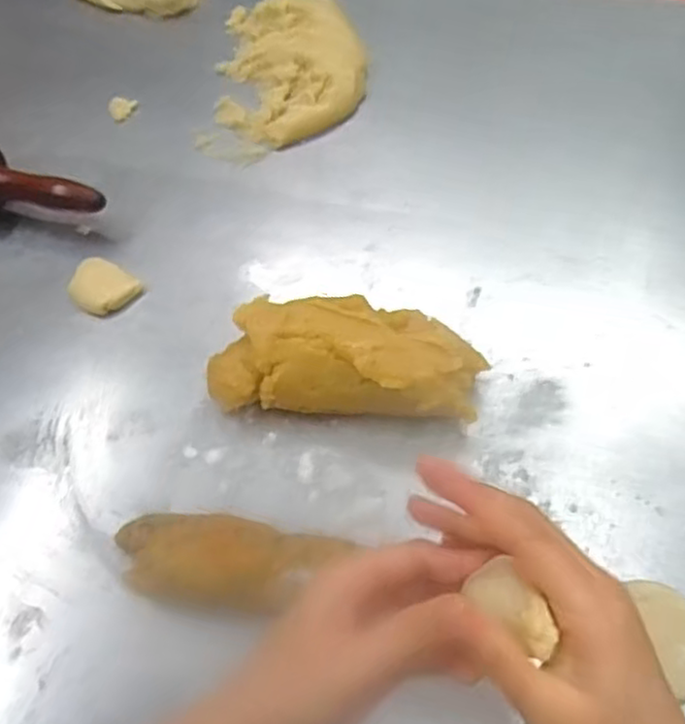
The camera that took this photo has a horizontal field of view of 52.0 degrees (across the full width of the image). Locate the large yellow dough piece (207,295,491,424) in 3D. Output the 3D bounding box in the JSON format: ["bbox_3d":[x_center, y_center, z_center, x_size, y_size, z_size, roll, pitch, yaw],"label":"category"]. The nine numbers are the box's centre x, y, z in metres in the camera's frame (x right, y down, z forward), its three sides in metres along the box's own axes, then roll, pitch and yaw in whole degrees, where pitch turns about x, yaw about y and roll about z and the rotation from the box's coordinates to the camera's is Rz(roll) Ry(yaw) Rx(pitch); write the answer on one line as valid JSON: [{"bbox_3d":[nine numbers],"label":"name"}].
[{"bbox_3d":[0.003,0.002,0.478,0.175,0.053,0.072,4,60,4],"label":"large yellow dough piece"}]

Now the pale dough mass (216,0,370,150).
[{"bbox_3d":[-0.047,-0.280,0.648,0.133,0.029,0.176,-4,60,-1],"label":"pale dough mass"}]

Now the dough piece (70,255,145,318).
[{"bbox_3d":[-0.184,-0.057,0.537,0.045,0.014,0.043,-1,60,1],"label":"dough piece"}]

